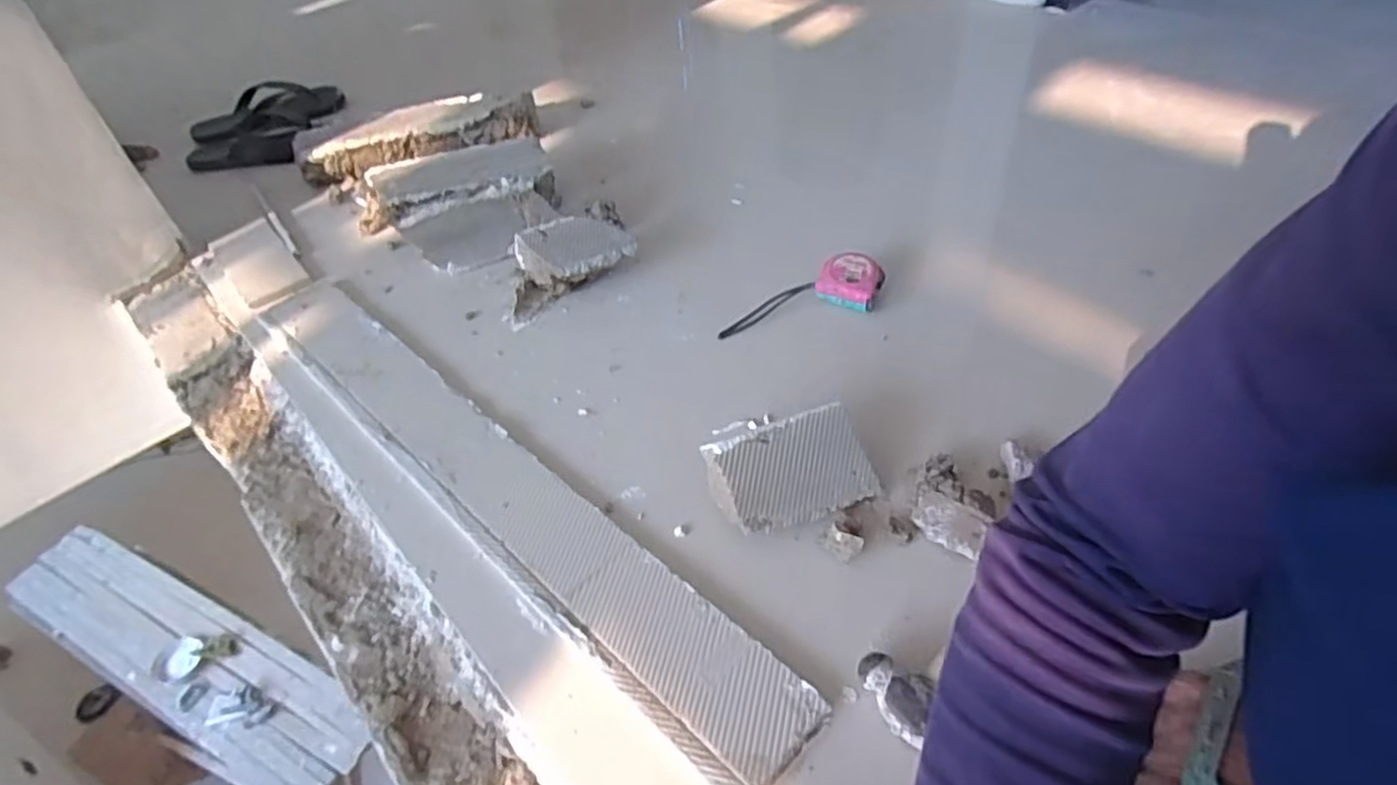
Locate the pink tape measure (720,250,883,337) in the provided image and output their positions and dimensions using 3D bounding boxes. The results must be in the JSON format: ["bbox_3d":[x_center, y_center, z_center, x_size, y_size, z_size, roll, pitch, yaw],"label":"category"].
[{"bbox_3d":[0.113,-0.111,0.805,0.182,0.039,0.072,-7,45,0],"label":"pink tape measure"}]

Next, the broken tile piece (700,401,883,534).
[{"bbox_3d":[0.079,0.064,0.612,0.131,0.024,0.085,-17,87,-15],"label":"broken tile piece"}]

